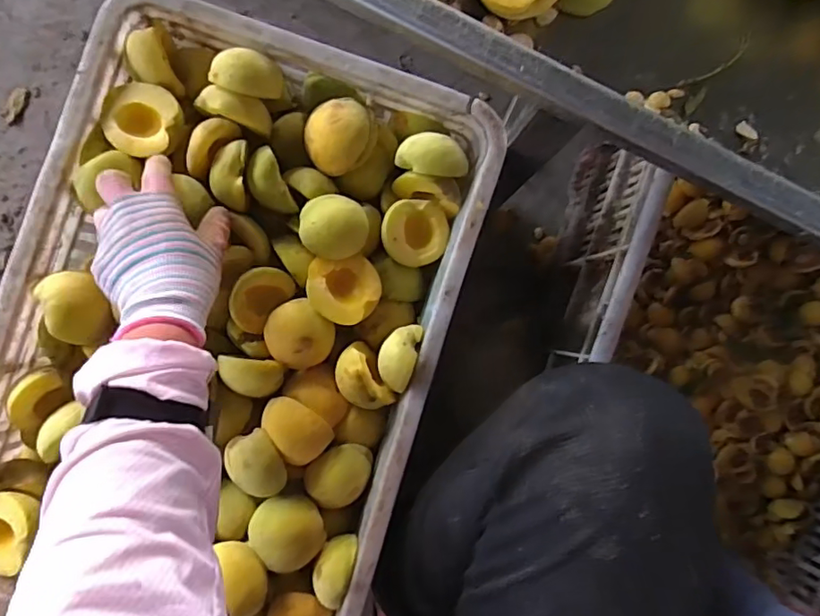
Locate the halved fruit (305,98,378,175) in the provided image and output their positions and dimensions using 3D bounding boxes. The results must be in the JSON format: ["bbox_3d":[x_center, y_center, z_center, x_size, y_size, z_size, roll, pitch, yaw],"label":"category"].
[{"bbox_3d":[-0.062,-0.154,0.490,0.063,0.023,0.059,0,88,-6],"label":"halved fruit"}]

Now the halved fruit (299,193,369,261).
[{"bbox_3d":[-0.066,-0.071,0.479,0.057,0.027,0.054,0,88,-6],"label":"halved fruit"}]

